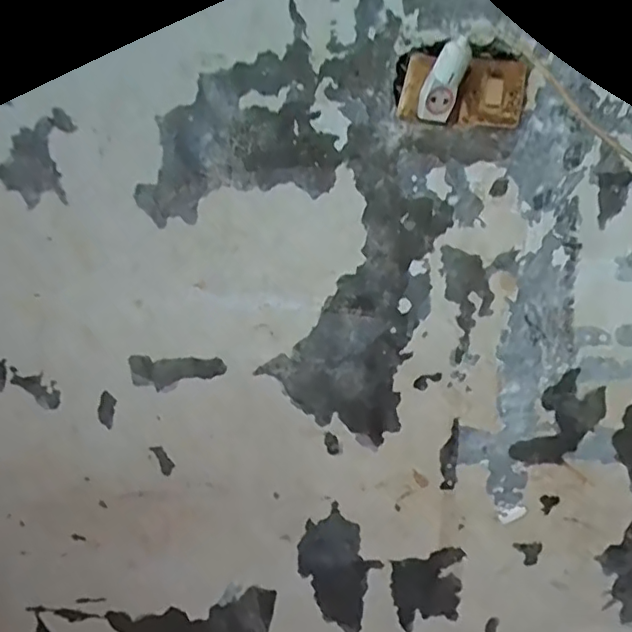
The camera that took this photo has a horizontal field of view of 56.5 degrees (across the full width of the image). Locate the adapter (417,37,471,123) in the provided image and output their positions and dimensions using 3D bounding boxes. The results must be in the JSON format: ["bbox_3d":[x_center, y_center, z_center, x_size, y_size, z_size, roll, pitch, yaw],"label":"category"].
[{"bbox_3d":[0.162,-0.294,0.741,0.038,0.104,0.027,-6,49,-25],"label":"adapter"}]

